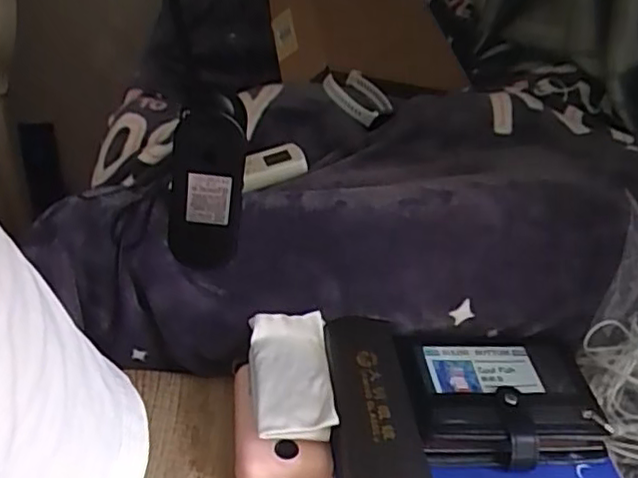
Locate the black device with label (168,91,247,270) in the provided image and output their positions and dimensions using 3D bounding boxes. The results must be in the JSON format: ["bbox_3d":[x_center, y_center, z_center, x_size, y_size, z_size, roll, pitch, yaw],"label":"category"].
[{"bbox_3d":[-0.082,-0.046,0.488,0.054,0.115,0.067,5,34,-5],"label":"black device with label"}]

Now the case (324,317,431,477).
[{"bbox_3d":[0.038,0.123,0.478,0.055,0.037,0.155,2,34,-8],"label":"case"}]

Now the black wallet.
[{"bbox_3d":[0.141,0.121,0.508,0.148,0.031,0.108,2,34,-9],"label":"black wallet"}]

